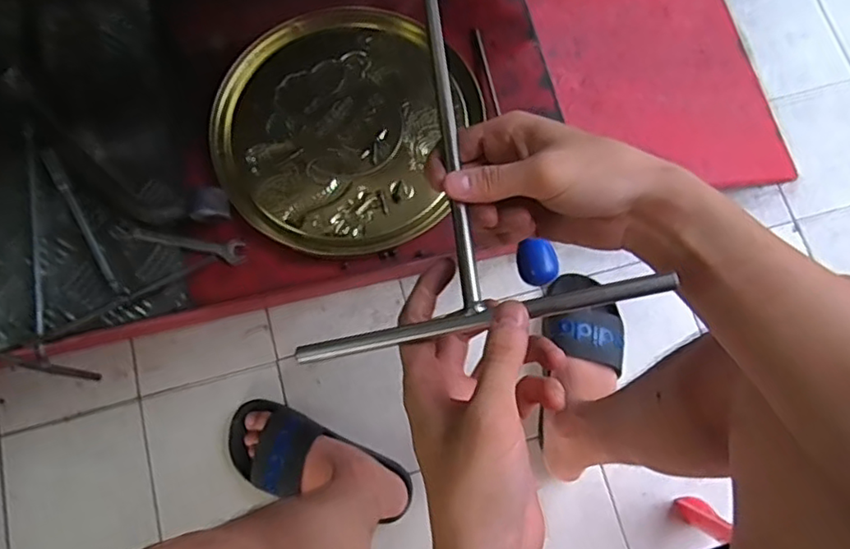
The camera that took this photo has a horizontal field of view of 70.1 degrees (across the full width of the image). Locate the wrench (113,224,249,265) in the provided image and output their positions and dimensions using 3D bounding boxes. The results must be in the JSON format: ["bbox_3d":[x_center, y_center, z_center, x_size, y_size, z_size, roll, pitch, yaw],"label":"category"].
[{"bbox_3d":[-0.234,-0.030,0.573,0.131,0.004,0.023,9,76,3],"label":"wrench"}]

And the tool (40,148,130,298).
[{"bbox_3d":[-0.327,-0.052,0.575,0.011,0.009,0.183,-33,78,-7],"label":"tool"}]

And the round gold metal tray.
[{"bbox_3d":[-0.087,-0.151,0.600,0.252,0.017,0.252,0,76,1],"label":"round gold metal tray"}]

